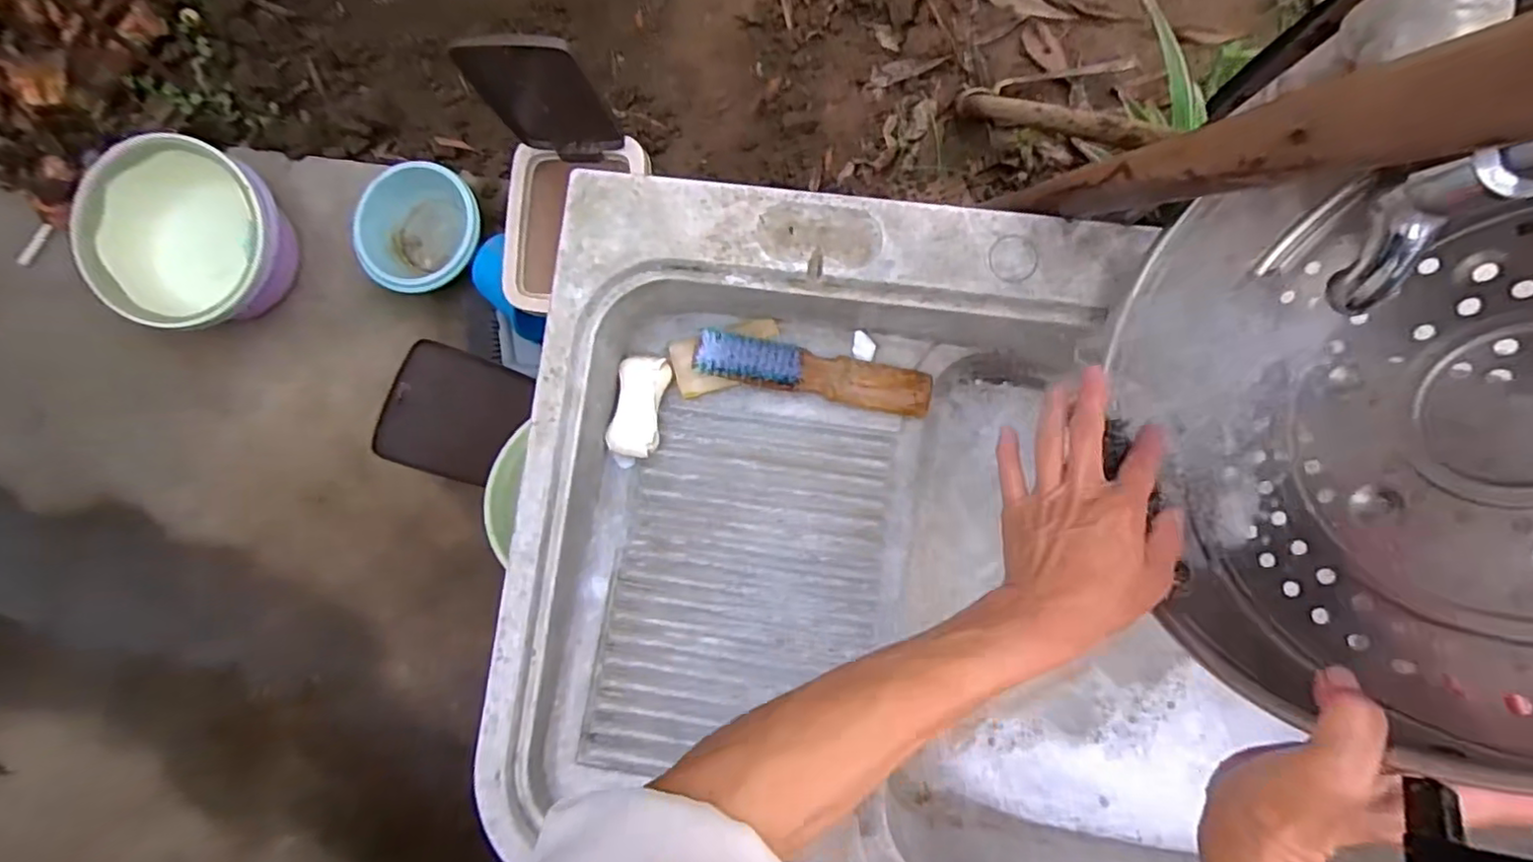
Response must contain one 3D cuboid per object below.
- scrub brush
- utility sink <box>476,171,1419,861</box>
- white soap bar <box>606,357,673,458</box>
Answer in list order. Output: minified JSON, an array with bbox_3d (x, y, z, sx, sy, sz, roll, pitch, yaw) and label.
[{"bbox_3d":[0.043,-0.051,0.572,0.208,0.026,0.039,11,84,-7],"label":"scrub brush"},{"bbox_3d":[0.175,0.121,0.565,0.734,0.197,0.555,7,84,6],"label":"utility sink"},{"bbox_3d":[-0.114,-0.022,0.576,0.043,0.020,0.089,8,84,6],"label":"white soap bar"}]

